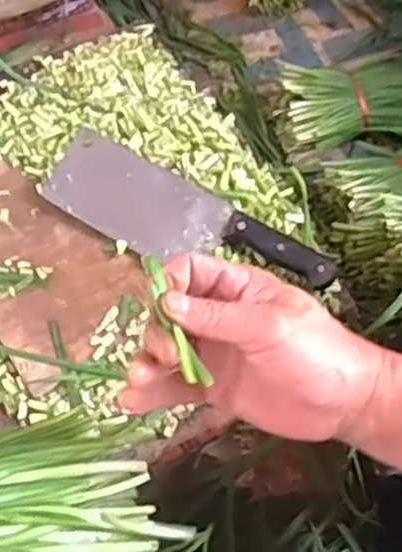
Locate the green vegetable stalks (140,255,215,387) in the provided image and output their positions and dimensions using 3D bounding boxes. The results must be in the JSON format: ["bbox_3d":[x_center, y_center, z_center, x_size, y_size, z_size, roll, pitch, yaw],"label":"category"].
[{"bbox_3d":[-0.016,0.023,0.405,0.010,0.012,0.074,-19,73,-13],"label":"green vegetable stalks"}]

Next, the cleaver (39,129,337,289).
[{"bbox_3d":[-0.016,-0.046,0.705,0.277,0.021,0.084,30,86,9],"label":"cleaver"}]

